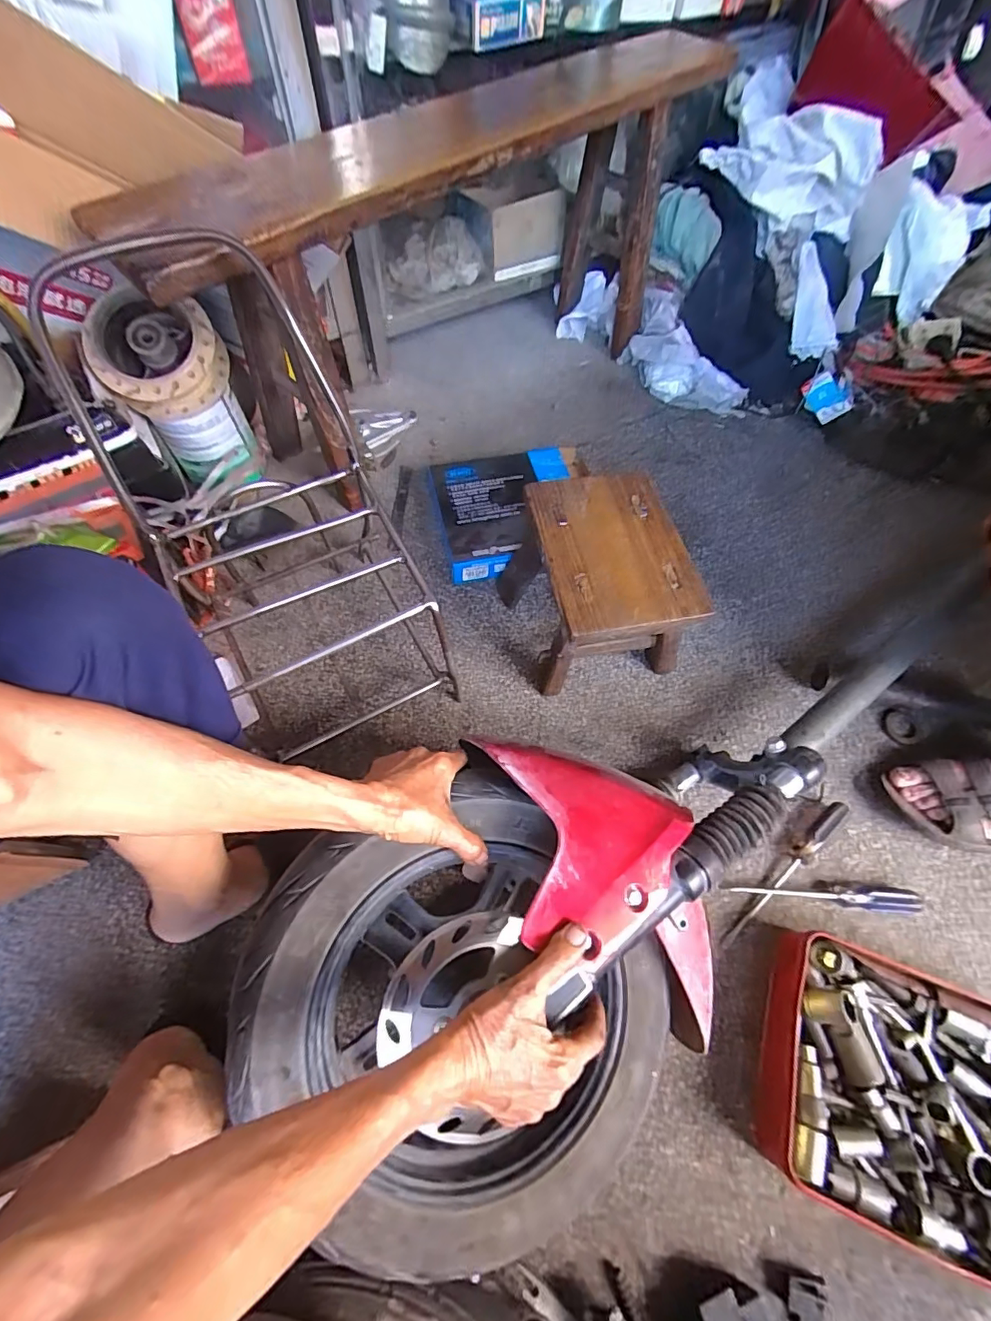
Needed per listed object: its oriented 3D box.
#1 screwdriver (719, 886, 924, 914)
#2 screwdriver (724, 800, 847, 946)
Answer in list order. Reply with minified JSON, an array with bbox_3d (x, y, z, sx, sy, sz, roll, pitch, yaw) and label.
[{"bbox_3d":[0.385,0.274,0.587,0.226,0.031,0.028,2,63,0],"label":"screwdriver"},{"bbox_3d":[0.352,0.255,0.609,0.231,0.029,0.024,-37,69,-18],"label":"screwdriver"}]

